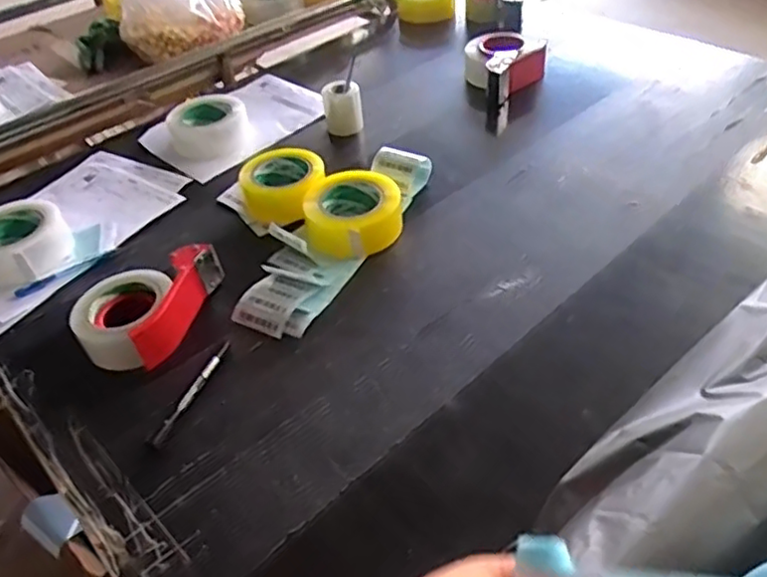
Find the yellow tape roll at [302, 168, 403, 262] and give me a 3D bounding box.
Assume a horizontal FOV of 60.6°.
[{"bbox_3d":[-0.038,-0.096,0.851,0.119,0.058,0.124,-4,42,3],"label":"yellow tape roll"}]

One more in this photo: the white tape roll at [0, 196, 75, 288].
[{"bbox_3d":[-0.494,-0.065,0.877,0.123,0.057,0.119,-4,42,3],"label":"white tape roll"}]

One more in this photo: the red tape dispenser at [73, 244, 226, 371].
[{"bbox_3d":[-0.277,0.015,0.753,0.116,0.065,0.167,7,44,15],"label":"red tape dispenser"}]

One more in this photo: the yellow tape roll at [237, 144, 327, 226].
[{"bbox_3d":[-0.138,-0.142,0.916,0.113,0.057,0.121,-4,42,3],"label":"yellow tape roll"}]

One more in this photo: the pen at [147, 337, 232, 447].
[{"bbox_3d":[-0.196,0.104,0.679,0.013,0.016,0.140,11,45,19],"label":"pen"}]

